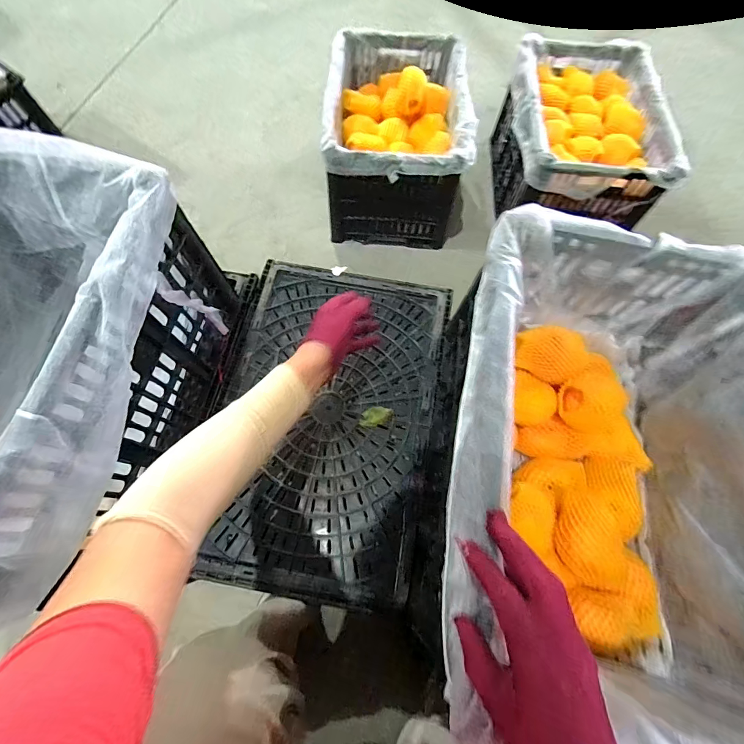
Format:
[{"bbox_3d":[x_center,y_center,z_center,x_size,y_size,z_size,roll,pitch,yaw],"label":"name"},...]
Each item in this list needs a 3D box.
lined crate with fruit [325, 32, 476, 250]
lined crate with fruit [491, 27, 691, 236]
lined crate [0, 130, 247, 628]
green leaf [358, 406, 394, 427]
[{"bbox_3d":[0.068,-0.667,1.009,0.355,0.263,0.546,1,68,0],"label":"lined crate with fruit"},{"bbox_3d":[0.571,-0.648,1.026,0.374,0.279,0.556,4,68,1],"label":"lined crate with fruit"},{"bbox_3d":[-0.462,0.003,0.471,0.375,0.285,0.505,6,68,2],"label":"lined crate"},{"bbox_3d":[0.008,0.077,0.619,0.060,0.007,0.032,-13,69,-6],"label":"green leaf"}]

